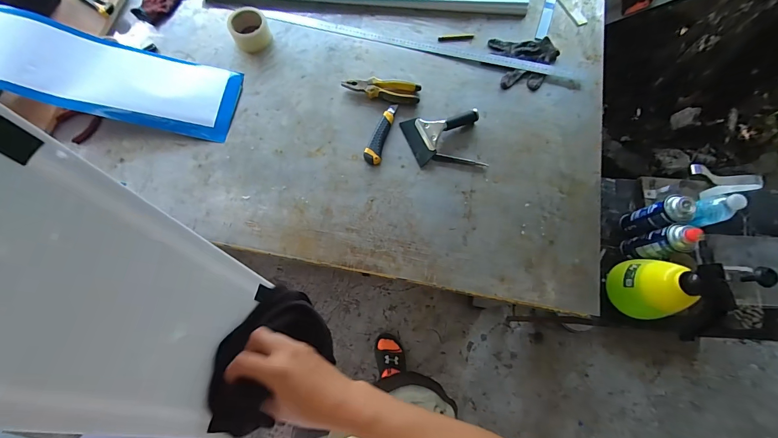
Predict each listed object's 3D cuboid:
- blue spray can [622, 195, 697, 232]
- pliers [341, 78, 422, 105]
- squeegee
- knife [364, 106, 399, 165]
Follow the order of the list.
[{"bbox_3d":[0.658,-0.004,0.838,0.057,0.177,0.066,-24,75,-6],"label":"blue spray can"},{"bbox_3d":[-0.019,-0.317,0.829,0.190,0.029,0.056,8,74,3],"label":"pliers"},{"bbox_3d":[0.129,-0.213,0.795,0.172,0.035,0.116,-22,75,-5],"label":"squeegee"},{"bbox_3d":[-0.019,-0.205,0.796,0.040,0.017,0.160,17,75,5],"label":"knife"}]

